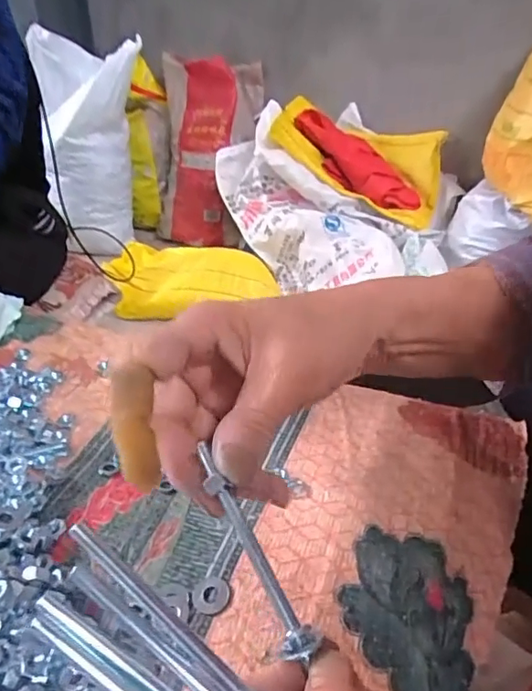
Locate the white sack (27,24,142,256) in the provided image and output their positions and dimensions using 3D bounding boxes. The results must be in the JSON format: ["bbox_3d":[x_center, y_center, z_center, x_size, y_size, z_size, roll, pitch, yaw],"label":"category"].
[{"bbox_3d":[-0.533,-0.608,1.664,0.310,0.603,0.211,-9,34,-15],"label":"white sack"}]

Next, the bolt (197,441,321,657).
[{"bbox_3d":[-0.006,0.078,0.203,0.013,0.008,0.084,-20,69,-30],"label":"bolt"}]

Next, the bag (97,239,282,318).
[{"bbox_3d":[-0.202,-0.190,1.502,0.459,0.124,0.238,2,33,2],"label":"bag"}]

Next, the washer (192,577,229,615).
[{"bbox_3d":[-0.029,0.130,0.274,0.018,0.004,0.019,1,33,-1],"label":"washer"}]

